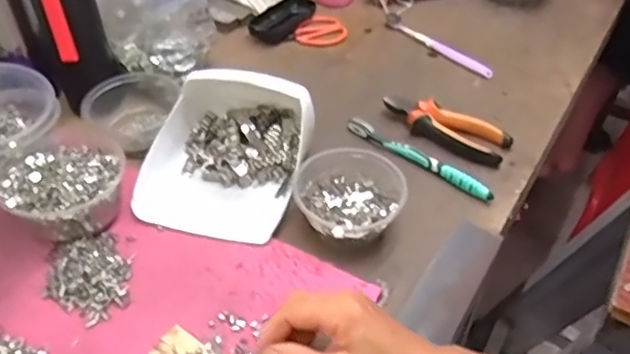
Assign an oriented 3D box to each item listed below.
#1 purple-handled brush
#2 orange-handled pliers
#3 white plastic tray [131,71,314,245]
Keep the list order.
[{"bbox_3d":[0.170,-0.187,0.836,0.016,0.017,0.181,-32,53,-29],"label":"purple-handled brush"},{"bbox_3d":[0.149,-0.058,0.690,0.146,0.017,0.054,21,47,20],"label":"orange-handled pliers"},{"bbox_3d":[-0.089,-0.034,0.615,0.159,0.080,0.180,10,45,8],"label":"white plastic tray"}]

